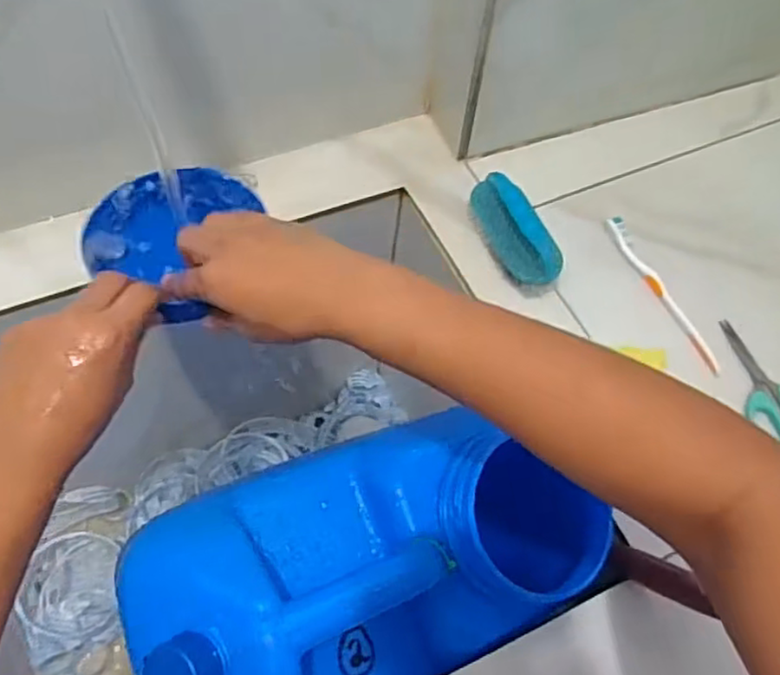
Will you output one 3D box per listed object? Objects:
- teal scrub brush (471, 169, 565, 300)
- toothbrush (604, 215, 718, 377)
[{"bbox_3d":[0.114,-0.096,0.611,0.047,0.038,0.117,-19,62,-14],"label":"teal scrub brush"},{"bbox_3d":[0.245,-0.043,0.602,0.013,0.014,0.172,-19,62,-14],"label":"toothbrush"}]

